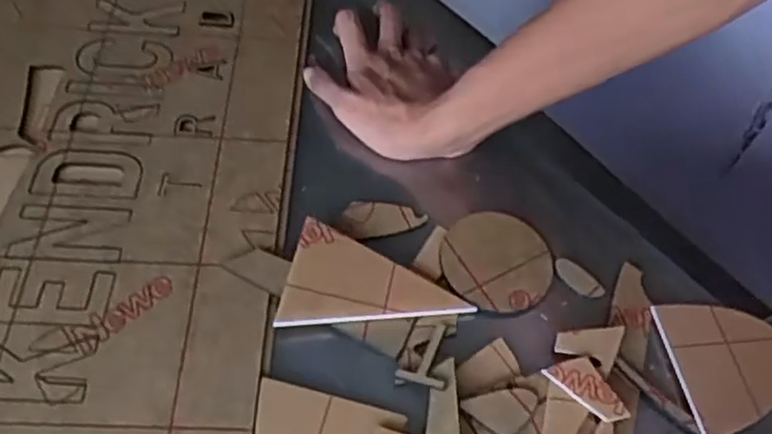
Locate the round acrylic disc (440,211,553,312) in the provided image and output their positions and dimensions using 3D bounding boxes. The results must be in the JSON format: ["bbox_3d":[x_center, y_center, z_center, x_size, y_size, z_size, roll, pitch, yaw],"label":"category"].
[{"bbox_3d":[0.071,0.028,0.441,0.069,0.005,0.069,2,57,-4],"label":"round acrylic disc"}]

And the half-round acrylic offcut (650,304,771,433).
[{"bbox_3d":[0.208,0.086,0.412,0.075,0.004,0.078,-4,57,-8],"label":"half-round acrylic offcut"}]

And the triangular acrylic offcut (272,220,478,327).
[{"bbox_3d":[-0.005,0.045,0.416,0.107,0.005,0.066,14,55,0],"label":"triangular acrylic offcut"}]

